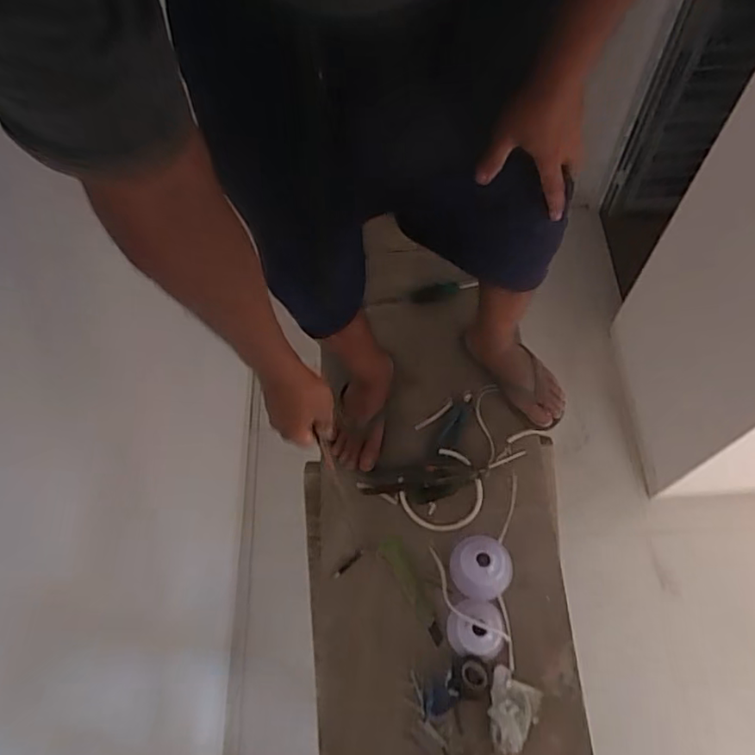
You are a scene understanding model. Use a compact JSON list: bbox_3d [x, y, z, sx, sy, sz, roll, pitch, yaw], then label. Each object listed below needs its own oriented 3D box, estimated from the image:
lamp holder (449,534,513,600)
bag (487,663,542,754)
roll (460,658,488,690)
[{"bbox_3d":[0.167,0.299,0.925,0.097,0.075,0.092,-2,61,4],"label":"lamp holder"},{"bbox_3d":[0.199,0.490,0.850,0.074,0.038,0.110,12,63,12],"label":"bag"},{"bbox_3d":[0.147,0.449,0.876,0.041,0.015,0.039,0,61,1],"label":"roll"}]

